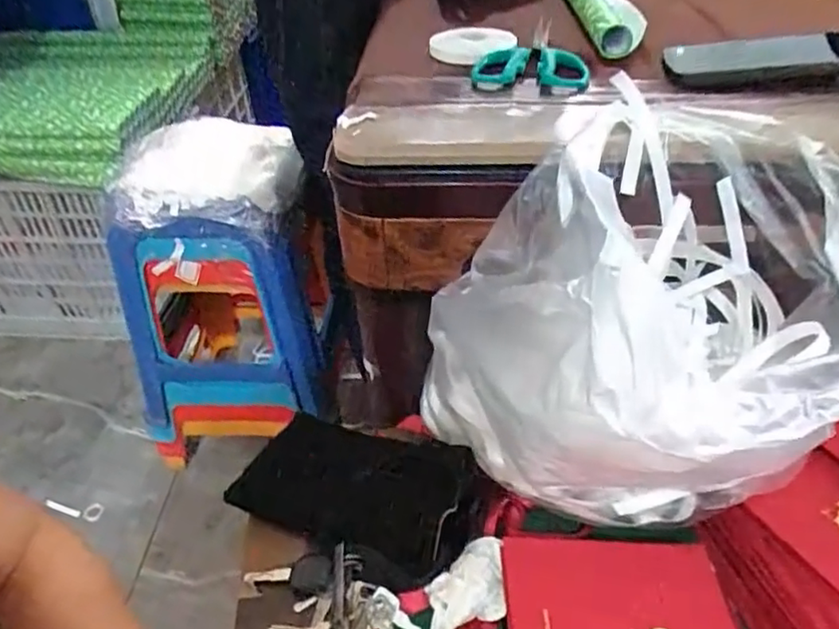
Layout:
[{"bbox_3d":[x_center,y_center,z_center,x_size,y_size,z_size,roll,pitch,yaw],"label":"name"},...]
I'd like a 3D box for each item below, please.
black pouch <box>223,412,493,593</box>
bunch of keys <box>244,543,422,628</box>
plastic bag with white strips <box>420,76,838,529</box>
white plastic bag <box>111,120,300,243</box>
[{"bbox_3d":[-0.051,0.145,0.492,0.202,0.018,0.111,9,62,13],"label":"black pouch"},{"bbox_3d":[-0.057,0.222,0.436,0.099,0.027,0.125,-14,40,-14],"label":"bunch of keys"},{"bbox_3d":[0.144,0.014,0.404,0.259,0.233,0.218,-19,42,-19],"label":"plastic bag with white strips"},{"bbox_3d":[-0.325,-0.227,0.985,0.280,0.079,0.237,1,39,4],"label":"white plastic bag"}]

